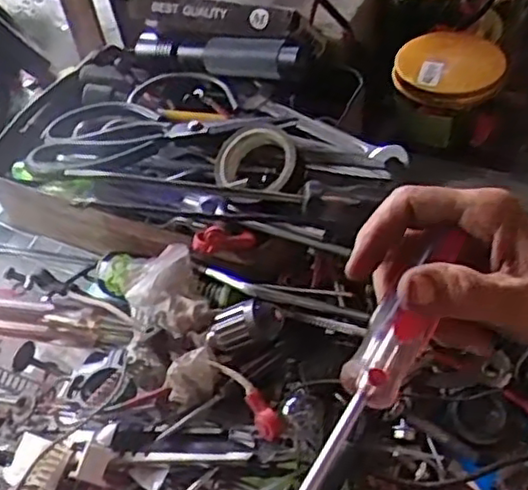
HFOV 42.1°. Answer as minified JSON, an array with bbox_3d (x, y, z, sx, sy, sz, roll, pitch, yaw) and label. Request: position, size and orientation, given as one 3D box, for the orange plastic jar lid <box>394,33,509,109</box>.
[{"bbox_3d":[0.145,-0.145,0.543,0.083,0.020,0.091,-3,50,3],"label":"orange plastic jar lid"}]

